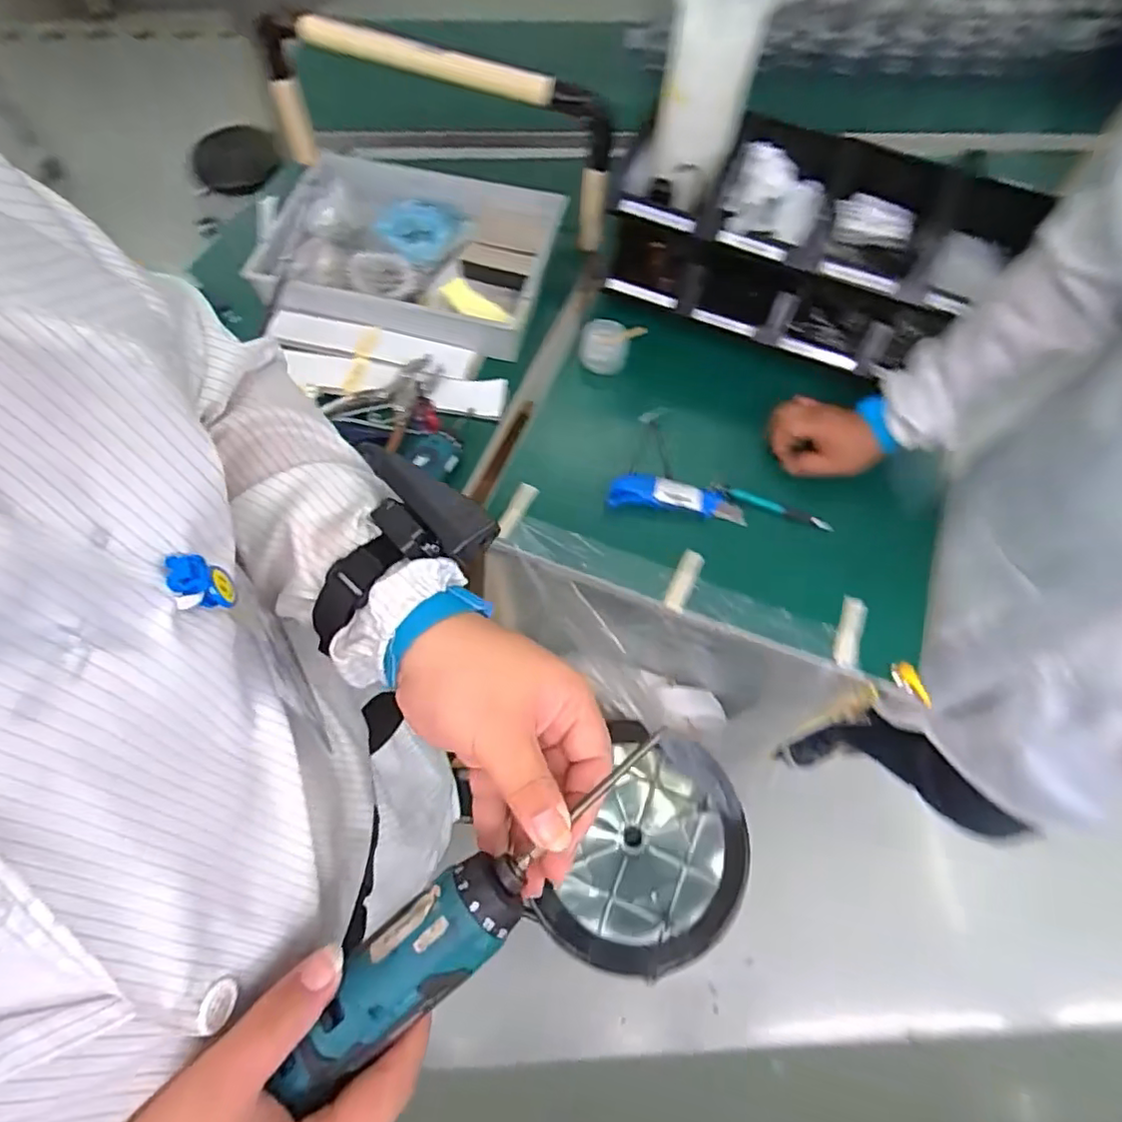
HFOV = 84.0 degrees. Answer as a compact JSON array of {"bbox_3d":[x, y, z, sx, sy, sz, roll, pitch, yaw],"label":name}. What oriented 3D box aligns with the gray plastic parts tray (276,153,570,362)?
[{"bbox_3d":[-0.184,-0.398,0.807,0.326,0.078,0.275,11,66,3],"label":"gray plastic parts tray"}]

